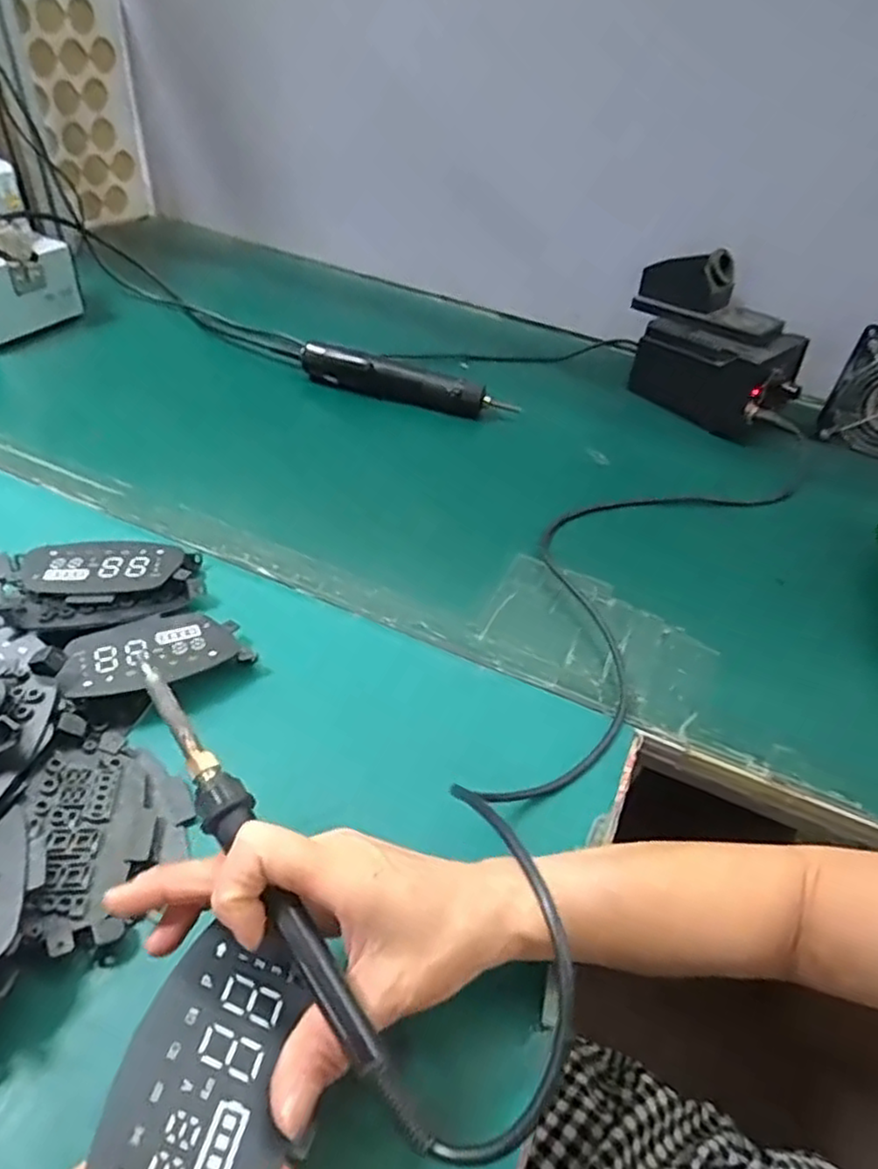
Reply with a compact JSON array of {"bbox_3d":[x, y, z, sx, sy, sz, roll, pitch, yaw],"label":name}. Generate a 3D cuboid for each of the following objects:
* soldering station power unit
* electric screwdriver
[{"bbox_3d":[0.294,-0.261,0.758,0.197,0.135,0.089,32,49,22],"label":"soldering station power unit"},{"bbox_3d":[-0.036,-0.215,0.731,0.227,0.033,0.029,15,45,7],"label":"electric screwdriver"}]

